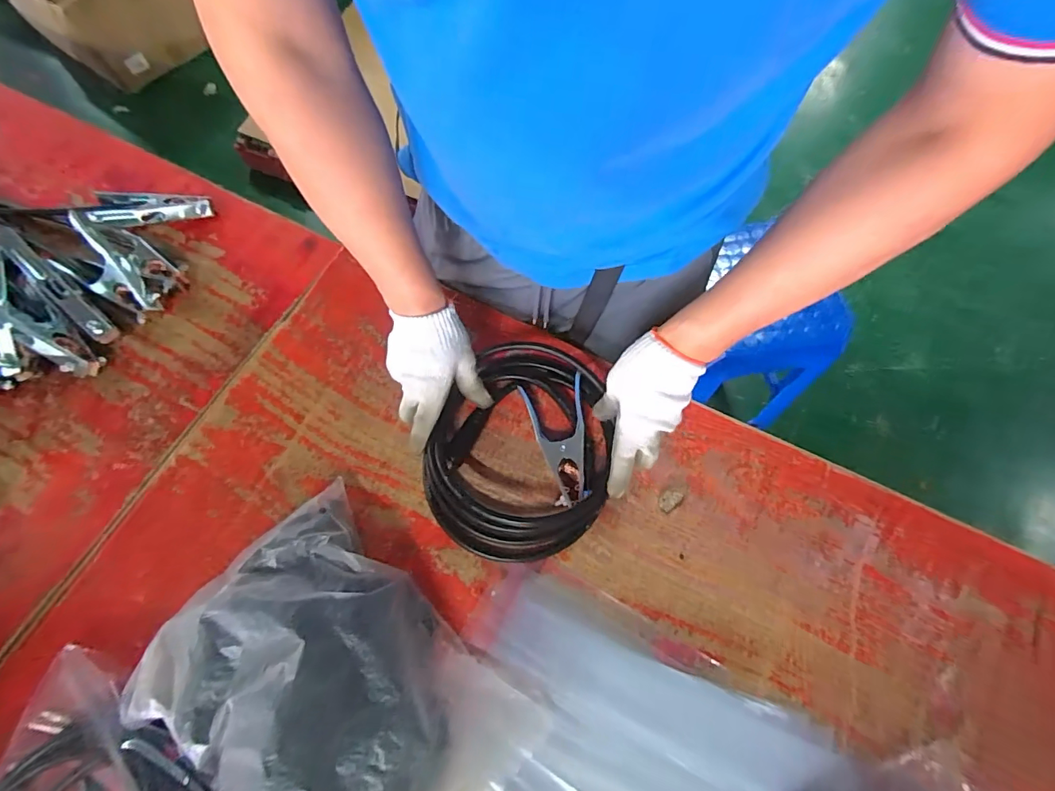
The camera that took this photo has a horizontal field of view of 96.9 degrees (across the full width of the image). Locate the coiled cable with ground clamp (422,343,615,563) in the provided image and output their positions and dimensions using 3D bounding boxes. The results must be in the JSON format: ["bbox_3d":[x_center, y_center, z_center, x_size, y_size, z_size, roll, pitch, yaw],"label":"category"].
[{"bbox_3d":[0.000,0.062,0.549,0.198,0.041,0.249,22,70,8],"label":"coiled cable with ground clamp"}]

